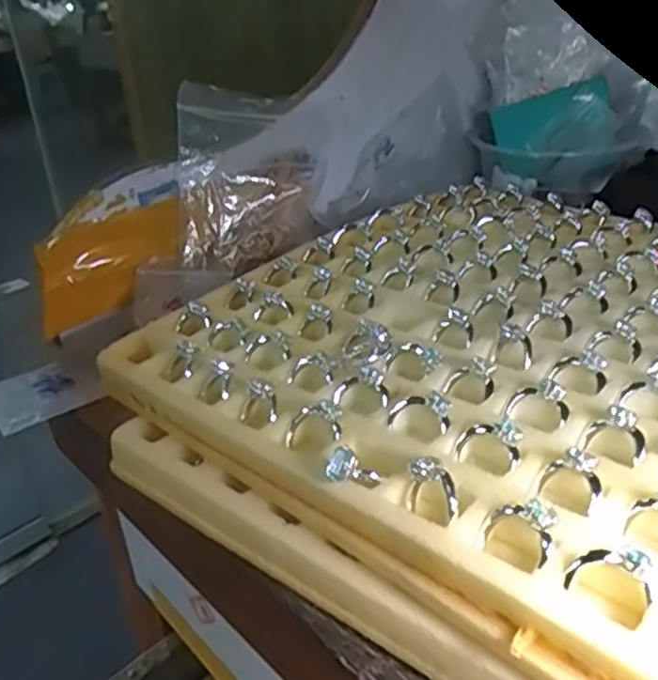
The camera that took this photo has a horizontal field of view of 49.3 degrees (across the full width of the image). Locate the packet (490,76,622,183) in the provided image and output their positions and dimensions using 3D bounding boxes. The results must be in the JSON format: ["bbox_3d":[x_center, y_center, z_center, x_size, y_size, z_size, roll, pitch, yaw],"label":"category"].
[{"bbox_3d":[0.142,-0.130,0.450,0.070,0.048,0.016,-11,-2,30],"label":"packet"}]

